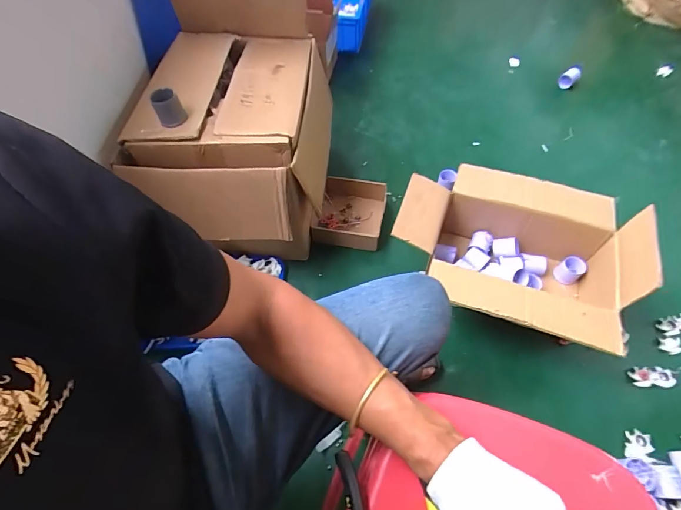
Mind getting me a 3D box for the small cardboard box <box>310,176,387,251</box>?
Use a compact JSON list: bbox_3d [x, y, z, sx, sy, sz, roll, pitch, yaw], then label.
[{"bbox_3d":[0.025,-0.124,1.064,0.202,0.083,0.208,11,59,8],"label":"small cardboard box"}]

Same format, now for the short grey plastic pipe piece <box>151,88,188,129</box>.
[{"bbox_3d":[-0.334,-0.287,0.715,0.052,0.058,0.045,-26,61,-15],"label":"short grey plastic pipe piece"}]

